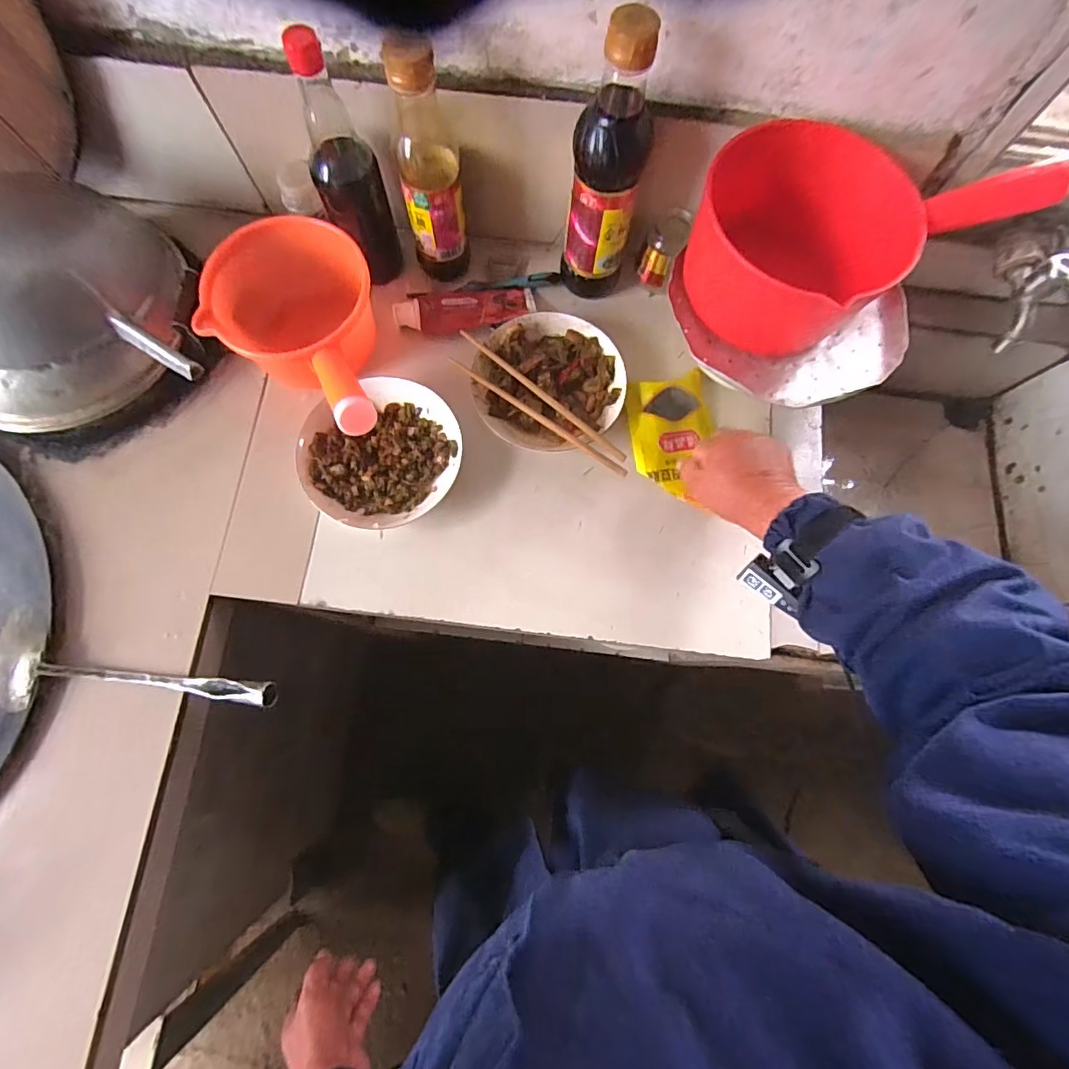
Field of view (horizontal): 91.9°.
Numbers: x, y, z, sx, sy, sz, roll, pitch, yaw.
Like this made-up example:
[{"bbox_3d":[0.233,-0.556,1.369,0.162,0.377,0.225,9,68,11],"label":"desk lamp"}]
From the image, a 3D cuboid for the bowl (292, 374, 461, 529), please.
[{"bbox_3d":[-0.166,-0.090,0.570,0.168,0.037,0.169,0,77,-1],"label":"bowl"}]

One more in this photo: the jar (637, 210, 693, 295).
[{"bbox_3d":[0.150,-0.329,0.608,0.041,0.090,0.039,0,77,-1],"label":"jar"}]

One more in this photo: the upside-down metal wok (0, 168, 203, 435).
[{"bbox_3d":[-0.515,-0.254,0.537,0.271,0.145,0.265,-16,78,-5],"label":"upside-down metal wok"}]

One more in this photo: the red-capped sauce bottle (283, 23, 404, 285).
[{"bbox_3d":[-0.188,-0.357,0.522,0.050,0.234,0.062,38,79,7],"label":"red-capped sauce bottle"}]

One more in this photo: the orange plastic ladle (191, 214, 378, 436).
[{"bbox_3d":[-0.224,-0.192,0.538,0.157,0.120,0.265,-36,67,-9],"label":"orange plastic ladle"}]

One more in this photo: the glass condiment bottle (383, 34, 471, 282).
[{"bbox_3d":[-0.109,-0.361,0.528,0.069,0.236,0.053,-11,78,-4],"label":"glass condiment bottle"}]

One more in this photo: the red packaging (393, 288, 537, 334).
[{"bbox_3d":[-0.081,-0.267,0.613,0.161,0.025,0.044,-14,78,-5],"label":"red packaging"}]

